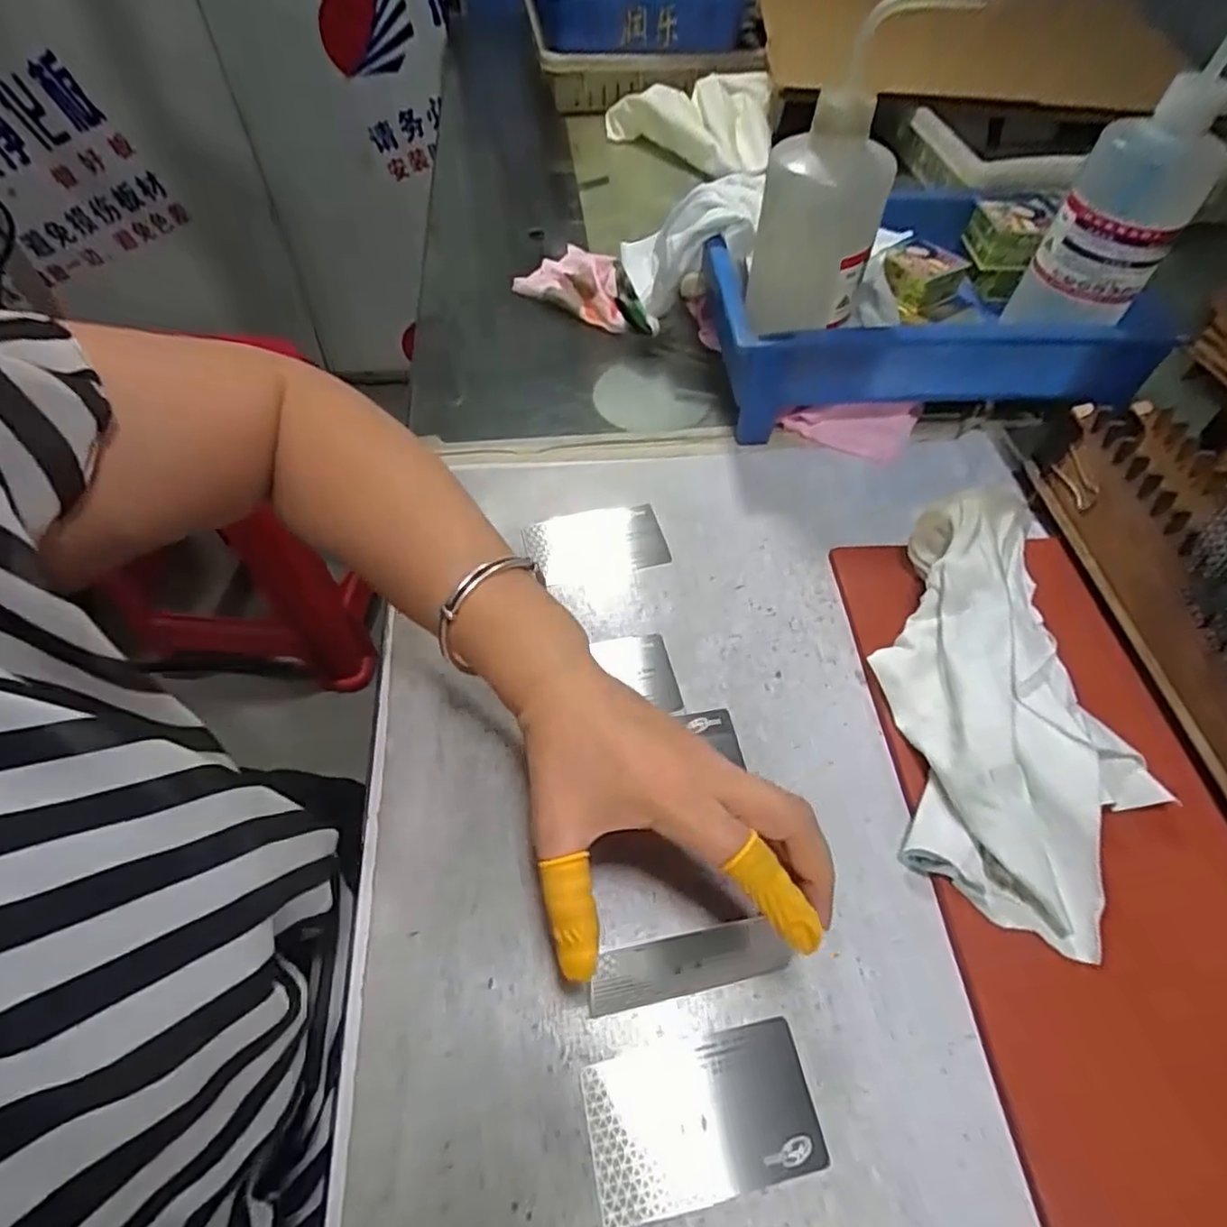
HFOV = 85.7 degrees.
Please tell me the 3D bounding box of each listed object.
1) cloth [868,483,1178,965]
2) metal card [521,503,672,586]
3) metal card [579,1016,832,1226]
[{"bbox_3d":[0.200,0.044,0.331,0.121,0.064,0.220,0,55,-1],"label":"cloth"},{"bbox_3d":[-0.012,-0.045,0.426,0.087,0.004,0.054,-11,56,-6],"label":"metal card"},{"bbox_3d":[0.034,0.195,0.257,0.087,0.004,0.050,-9,56,-8],"label":"metal card"}]

